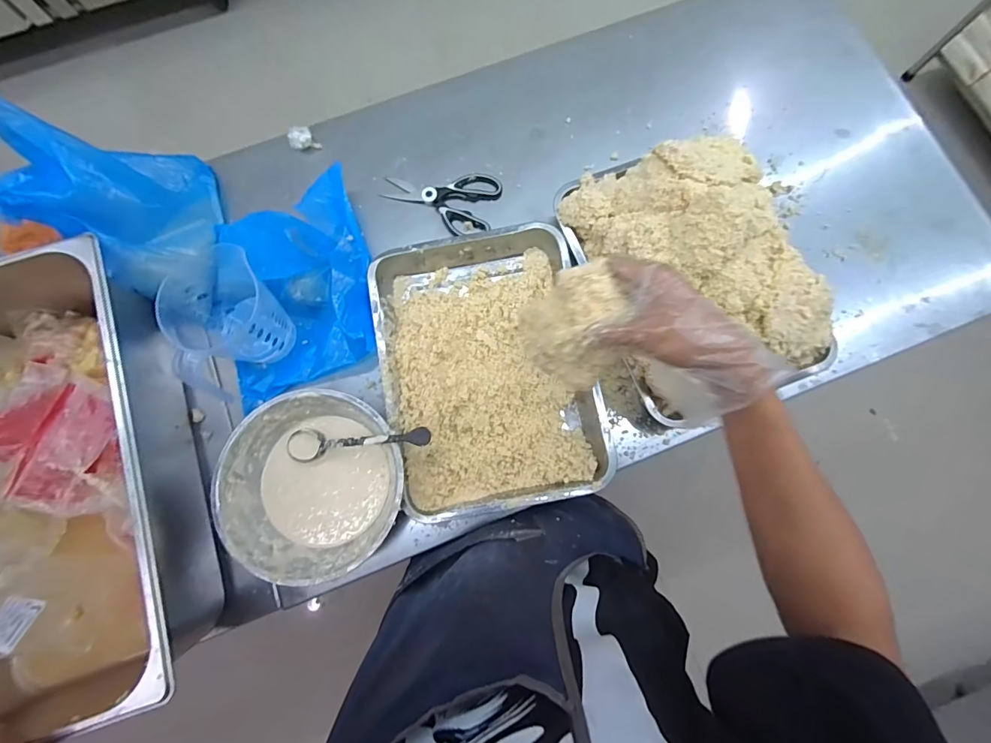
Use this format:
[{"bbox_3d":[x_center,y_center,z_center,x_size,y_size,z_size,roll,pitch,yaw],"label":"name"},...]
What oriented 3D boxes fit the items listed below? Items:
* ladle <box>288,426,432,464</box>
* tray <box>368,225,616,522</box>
[{"bbox_3d":[-0.183,0.094,0.557,0.210,0.027,0.043,-5,78,18],"label":"ladle"},{"bbox_3d":[-0.014,-0.008,0.597,0.280,0.042,0.383,-10,79,-2],"label":"tray"}]

